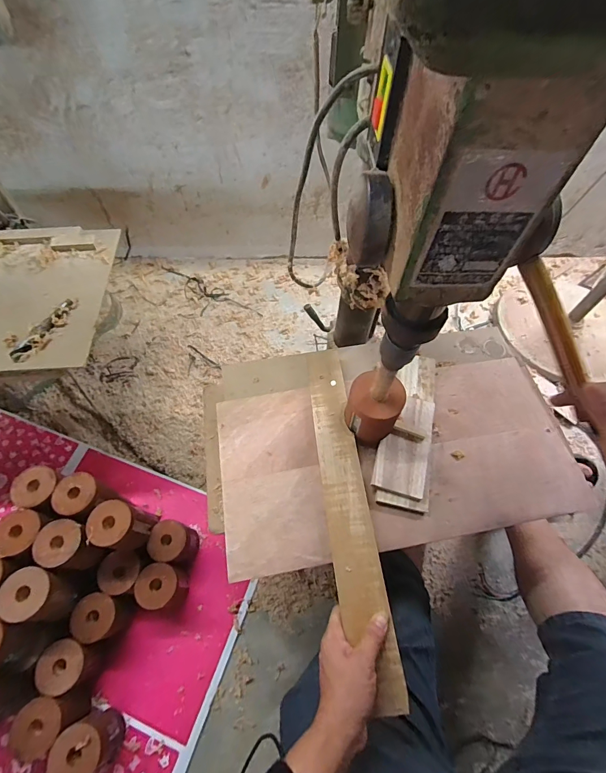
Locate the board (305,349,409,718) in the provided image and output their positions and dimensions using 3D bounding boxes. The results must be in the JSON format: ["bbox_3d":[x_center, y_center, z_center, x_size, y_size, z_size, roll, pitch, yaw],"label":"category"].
[{"bbox_3d":[0.060,0.151,0.518,0.063,0.015,0.487,-6,59,-5],"label":"board"}]

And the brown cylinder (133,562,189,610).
[{"bbox_3d":[-0.283,0.401,0.714,0.072,0.108,0.075,-8,62,-6],"label":"brown cylinder"}]

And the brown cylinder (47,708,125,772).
[{"bbox_3d":[-0.366,0.614,0.604,0.083,0.102,0.080,1,61,-1],"label":"brown cylinder"}]

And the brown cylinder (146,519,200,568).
[{"bbox_3d":[-0.273,0.331,0.751,0.079,0.095,0.076,1,61,-1],"label":"brown cylinder"}]

